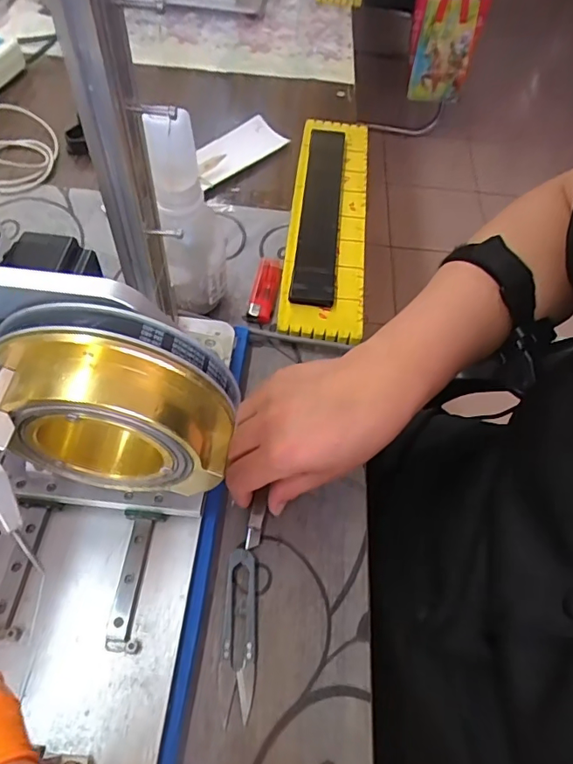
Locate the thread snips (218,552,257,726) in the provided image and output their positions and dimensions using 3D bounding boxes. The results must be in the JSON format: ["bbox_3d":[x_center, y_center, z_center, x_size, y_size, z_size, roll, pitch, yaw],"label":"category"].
[{"bbox_3d":[-0.030,0.162,0.335,0.022,0.008,0.101,4,57,-2],"label":"thread snips"}]

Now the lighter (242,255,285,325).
[{"bbox_3d":[-0.020,-0.091,0.491,0.026,0.009,0.083,12,57,3],"label":"lighter"}]

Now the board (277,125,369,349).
[{"bbox_3d":[0.044,-0.174,0.541,0.078,0.024,0.314,7,57,-1],"label":"board"}]

